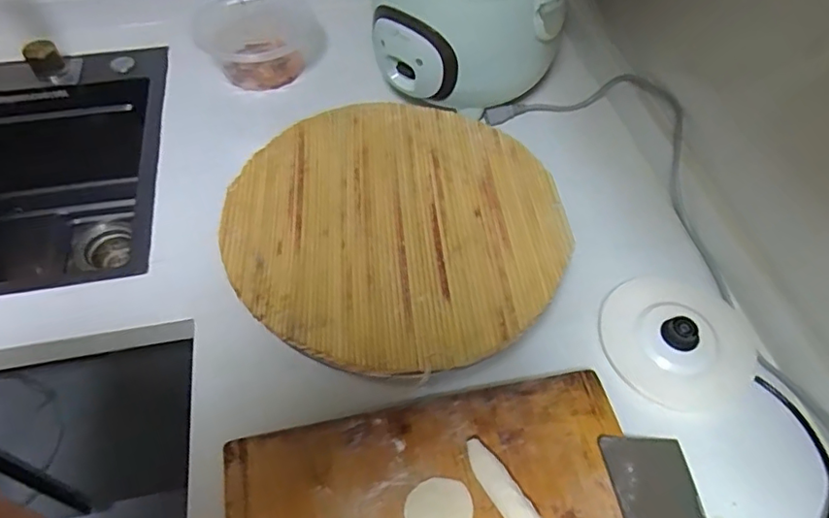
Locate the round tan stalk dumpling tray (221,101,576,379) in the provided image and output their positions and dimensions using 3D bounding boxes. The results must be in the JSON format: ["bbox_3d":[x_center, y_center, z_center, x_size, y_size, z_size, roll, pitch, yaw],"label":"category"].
[{"bbox_3d":[-0.019,-0.041,0.557,0.317,0.015,0.324,1,55,-1],"label":"round tan stalk dumpling tray"}]

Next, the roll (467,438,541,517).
[{"bbox_3d":[0.074,0.195,0.473,0.024,0.020,0.093,-26,60,-18],"label":"roll"}]

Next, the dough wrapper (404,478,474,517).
[{"bbox_3d":[0.021,0.211,0.471,0.055,0.004,0.051,1,55,-1],"label":"dough wrapper"}]

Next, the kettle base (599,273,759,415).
[{"bbox_3d":[0.271,0.079,0.574,0.144,0.030,0.145,1,55,-1],"label":"kettle base"}]

